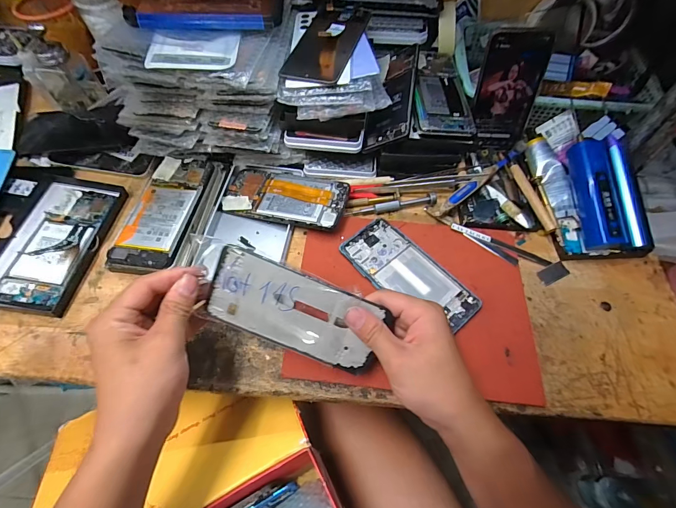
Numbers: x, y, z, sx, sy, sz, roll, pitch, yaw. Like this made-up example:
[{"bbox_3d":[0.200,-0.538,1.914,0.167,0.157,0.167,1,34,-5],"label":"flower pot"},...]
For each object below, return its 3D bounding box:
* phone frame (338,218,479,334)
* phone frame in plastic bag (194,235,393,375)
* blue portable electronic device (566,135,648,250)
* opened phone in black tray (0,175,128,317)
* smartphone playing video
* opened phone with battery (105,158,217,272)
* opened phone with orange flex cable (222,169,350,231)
[{"bbox_3d":[0.078,0.024,0.397,0.071,0.011,0.157,-37,67,-19],"label":"phone frame"},{"bbox_3d":[-0.045,0.049,0.310,0.171,0.007,0.076,21,106,-3],"label":"phone frame in plastic bag"},{"bbox_3d":[0.327,-0.075,0.427,0.055,0.035,0.136,-1,76,-3],"label":"blue portable electronic device"},{"bbox_3d":[-0.342,-0.019,0.416,0.109,0.022,0.176,8,60,4],"label":"opened phone in black tray"},{"bbox_3d":[0.219,-0.206,0.449,0.073,0.146,0.006,4,43,13],"label":"smartphone playing video"},{"bbox_3d":[-0.212,-0.053,0.428,0.074,0.015,0.169,7,60,4],"label":"opened phone with battery"},{"bbox_3d":[-0.069,-0.074,0.449,0.161,0.010,0.076,12,62,15],"label":"opened phone with orange flex cable"}]

